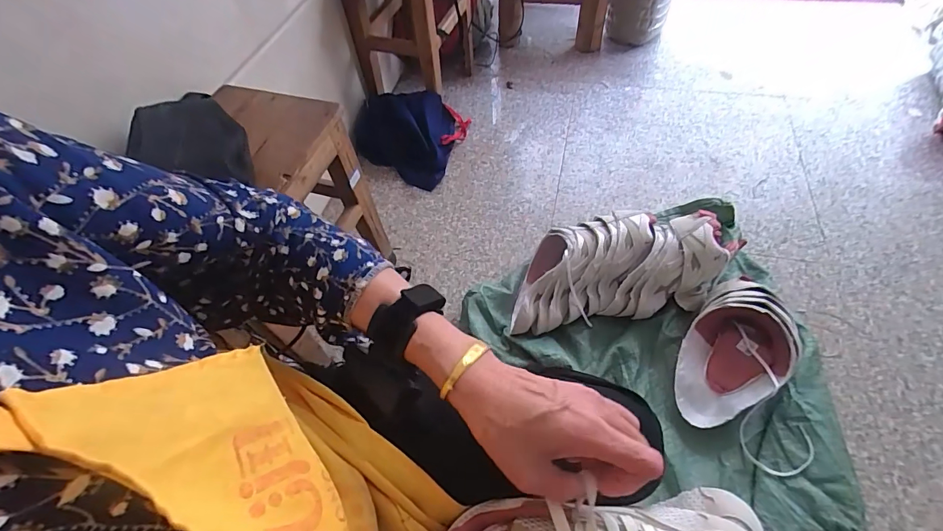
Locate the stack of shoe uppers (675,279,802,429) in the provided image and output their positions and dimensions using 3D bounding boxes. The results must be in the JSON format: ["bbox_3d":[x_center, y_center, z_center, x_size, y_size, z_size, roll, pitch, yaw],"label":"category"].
[{"bbox_3d":[0.468,0.155,0.738,0.157,0.123,0.287,33,64,24],"label":"stack of shoe uppers"}]

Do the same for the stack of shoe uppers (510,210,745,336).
[{"bbox_3d":[0.285,0.005,0.834,0.432,0.145,0.196,-10,55,-2],"label":"stack of shoe uppers"}]

